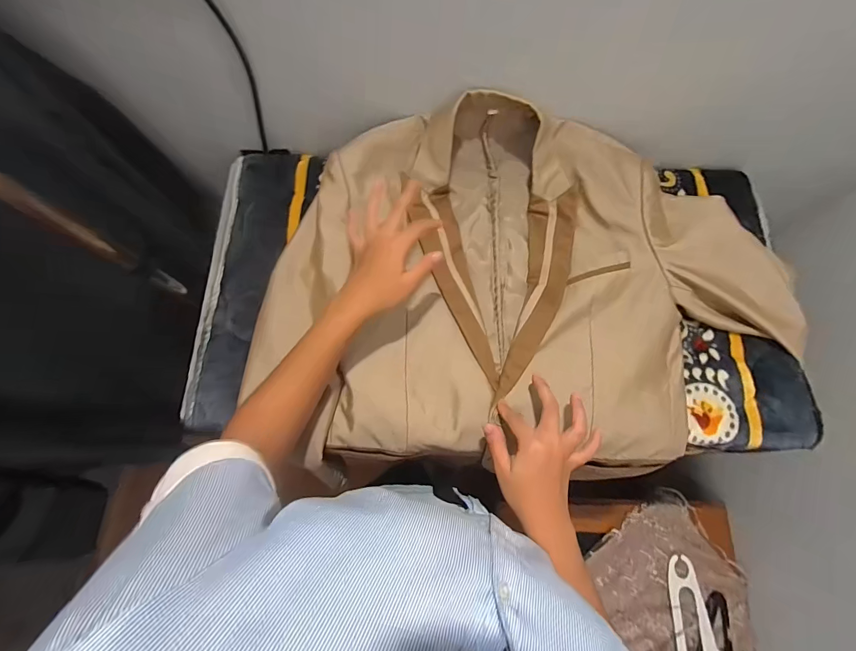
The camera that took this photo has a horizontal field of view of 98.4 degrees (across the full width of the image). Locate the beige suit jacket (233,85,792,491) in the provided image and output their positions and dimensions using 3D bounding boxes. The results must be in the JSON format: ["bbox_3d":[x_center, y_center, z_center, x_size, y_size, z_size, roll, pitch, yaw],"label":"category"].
[{"bbox_3d":[0.117,-0.051,0.483,0.659,0.081,0.460,-1,81,0],"label":"beige suit jacket"}]

